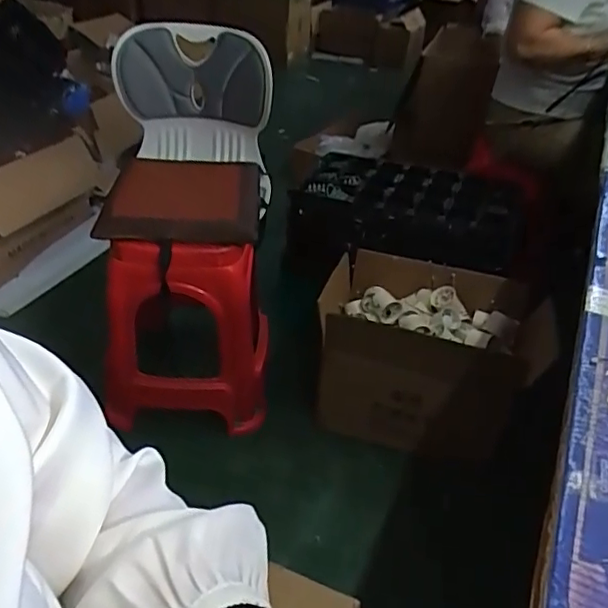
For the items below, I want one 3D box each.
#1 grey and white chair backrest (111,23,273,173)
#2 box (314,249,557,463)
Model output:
[{"bbox_3d":[-0.236,-0.429,1.246,0.318,0.305,0.081,5,36,0],"label":"grey and white chair backrest"},{"bbox_3d":[0.279,0.129,1.322,0.470,0.324,0.294,11,36,9],"label":"box"}]

